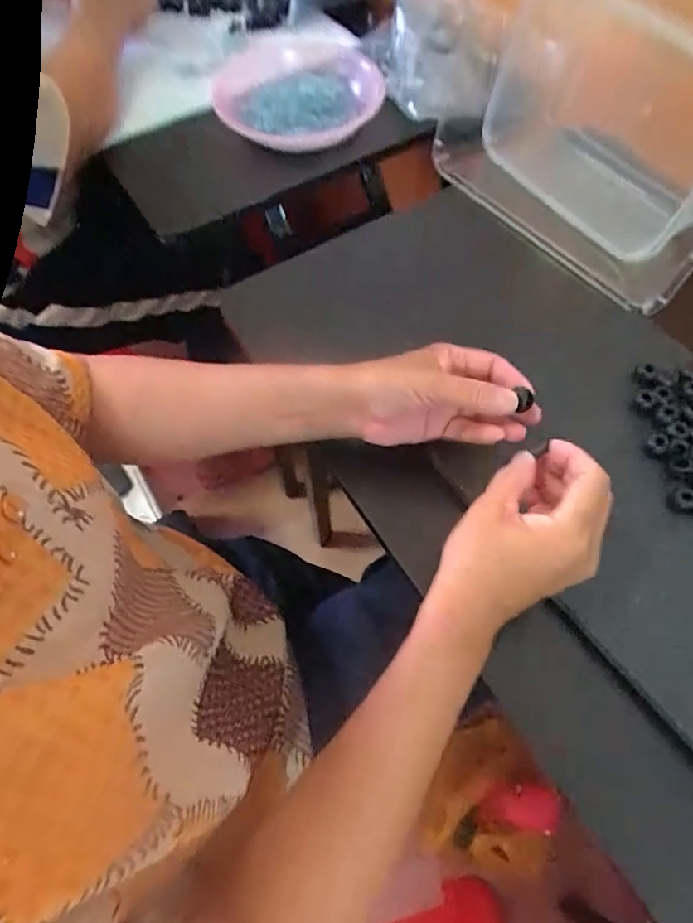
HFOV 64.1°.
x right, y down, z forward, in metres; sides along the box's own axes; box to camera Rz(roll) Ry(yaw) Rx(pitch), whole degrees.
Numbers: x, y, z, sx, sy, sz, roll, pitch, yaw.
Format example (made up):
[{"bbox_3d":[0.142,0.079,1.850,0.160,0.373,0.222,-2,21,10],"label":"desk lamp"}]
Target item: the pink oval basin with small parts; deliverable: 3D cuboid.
[{"bbox_3d":[-0.062,-0.448,0.671,0.202,0.042,0.225,-22,64,-10],"label":"pink oval basin with small parts"}]

